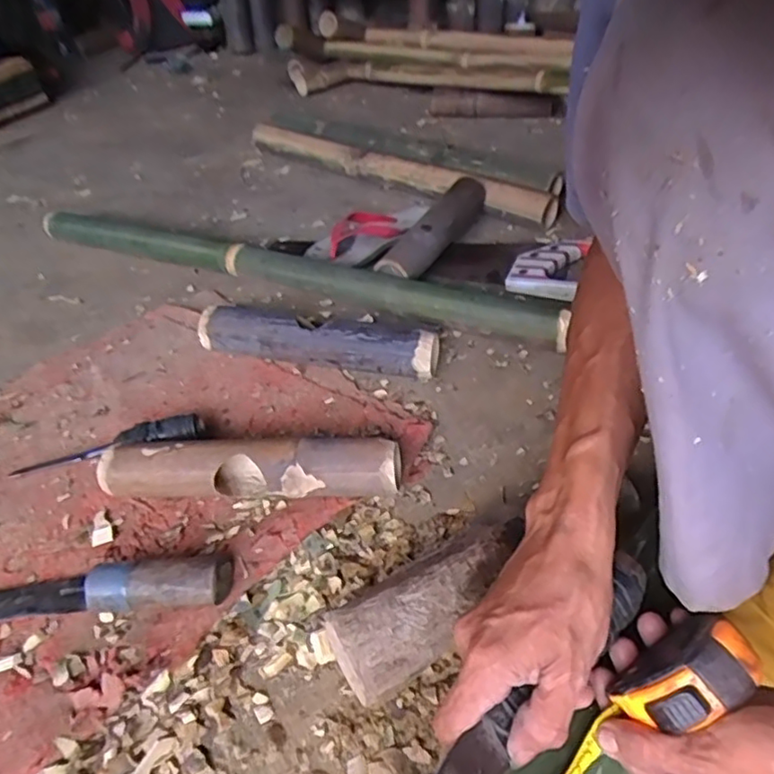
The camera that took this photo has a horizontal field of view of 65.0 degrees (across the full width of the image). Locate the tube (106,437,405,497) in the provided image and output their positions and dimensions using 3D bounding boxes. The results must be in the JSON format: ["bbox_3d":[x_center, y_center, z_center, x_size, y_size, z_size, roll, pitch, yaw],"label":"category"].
[{"bbox_3d":[-0.124,0.078,0.566,0.277,0.057,0.052,0,41,5],"label":"tube"}]

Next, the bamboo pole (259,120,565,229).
[{"bbox_3d":[-0.009,-0.377,1.033,0.619,0.059,0.048,26,51,30],"label":"bamboo pole"}]

